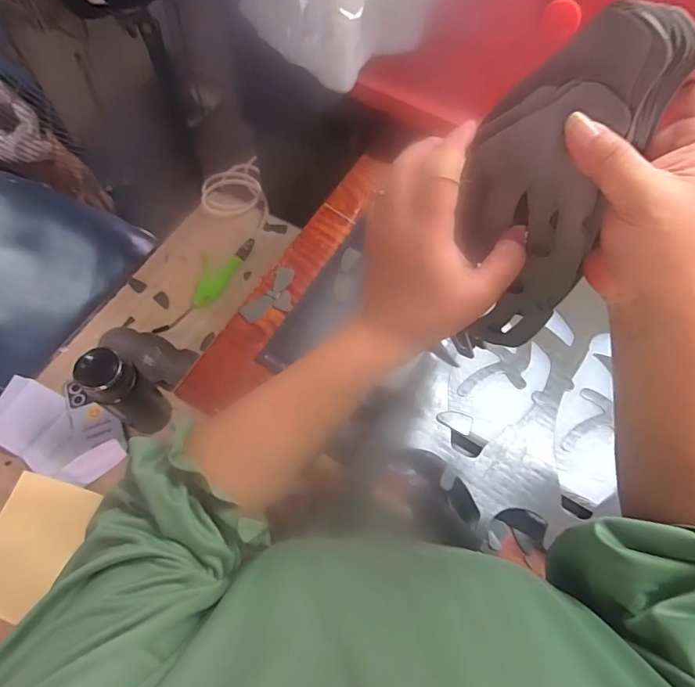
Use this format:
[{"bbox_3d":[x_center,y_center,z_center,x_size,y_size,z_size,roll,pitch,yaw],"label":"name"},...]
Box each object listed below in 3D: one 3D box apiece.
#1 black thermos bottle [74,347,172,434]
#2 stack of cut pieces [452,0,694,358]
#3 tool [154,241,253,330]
[{"bbox_3d":[-0.345,0.072,0.701,0.074,0.207,0.073,1,65,-3],"label":"black thermos bottle"},{"bbox_3d":[0.111,-0.075,0.271,0.082,0.206,0.025,8,38,0],"label":"stack of cut pieces"},{"bbox_3d":[-0.292,-0.121,0.909,0.081,0.029,0.260,28,66,10],"label":"tool"}]

